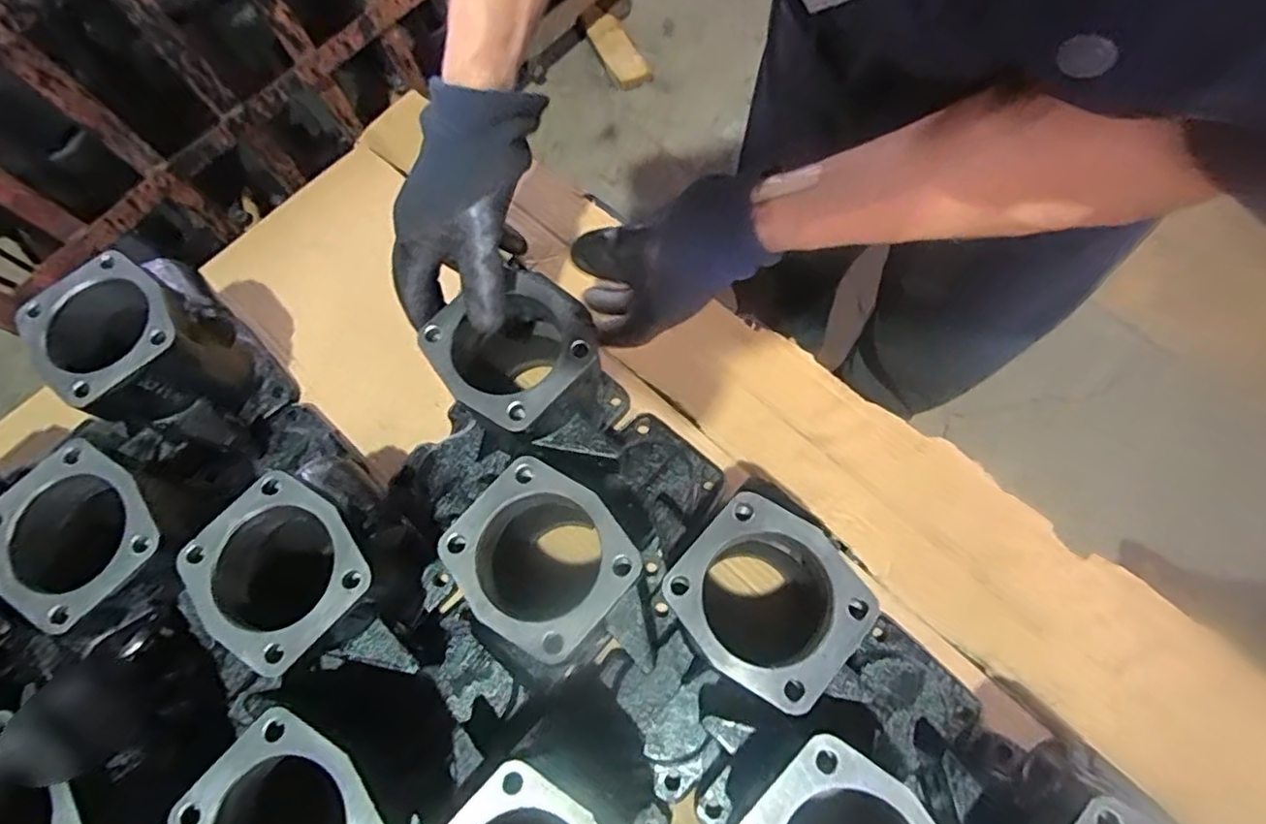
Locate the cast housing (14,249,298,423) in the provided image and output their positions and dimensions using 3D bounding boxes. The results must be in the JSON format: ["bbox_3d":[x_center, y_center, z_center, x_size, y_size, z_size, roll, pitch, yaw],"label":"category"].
[{"bbox_3d":[-0.347,-0.038,0.499,0.104,0.133,0.108,-40,74,-10],"label":"cast housing"}]

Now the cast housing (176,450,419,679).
[{"bbox_3d":[-0.204,0.105,0.436,0.099,0.122,0.111,40,77,14],"label":"cast housing"}]

